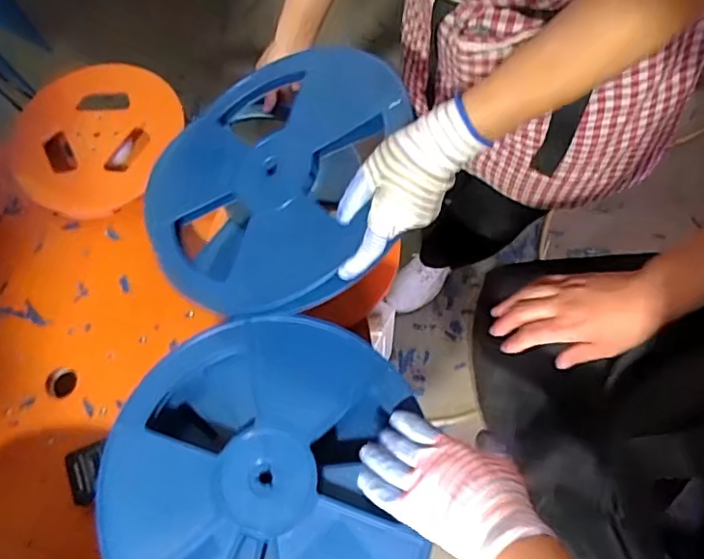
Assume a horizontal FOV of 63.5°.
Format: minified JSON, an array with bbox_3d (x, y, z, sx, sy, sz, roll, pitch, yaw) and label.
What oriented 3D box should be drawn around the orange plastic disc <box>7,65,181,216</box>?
[{"bbox_3d":[-0.423,-0.234,0.906,0.257,0.034,0.260,0,69,1],"label":"orange plastic disc"}]

